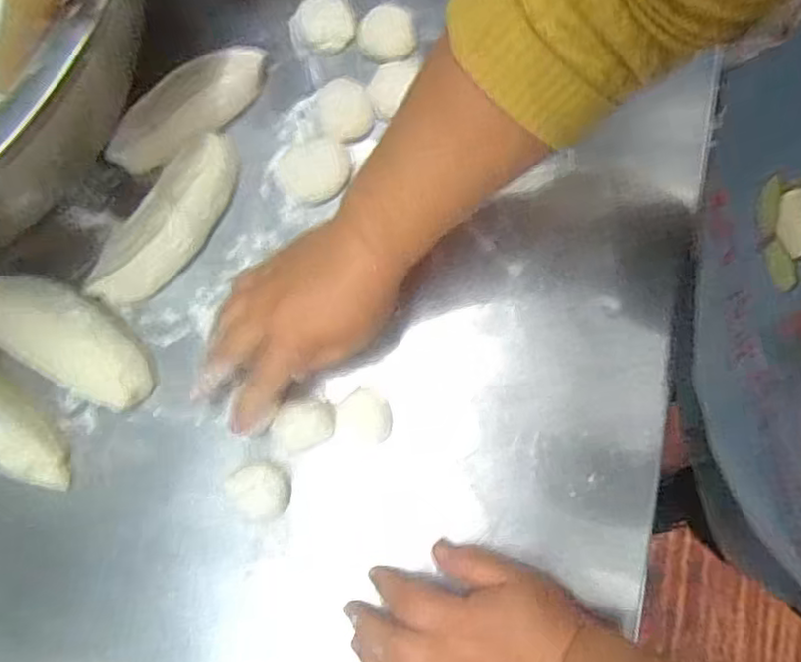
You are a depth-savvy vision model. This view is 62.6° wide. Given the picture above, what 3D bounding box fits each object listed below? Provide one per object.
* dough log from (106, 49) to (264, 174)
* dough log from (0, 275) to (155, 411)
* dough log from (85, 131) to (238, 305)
[{"bbox_3d":[-0.156,-0.165,0.482,0.128,0.031,0.047,-32,79,-2],"label":"dough log"},{"bbox_3d":[-0.227,0.004,0.449,0.127,0.033,0.060,26,81,7],"label":"dough log"},{"bbox_3d":[-0.163,-0.078,0.467,0.053,0.025,0.139,39,81,8],"label":"dough log"}]

